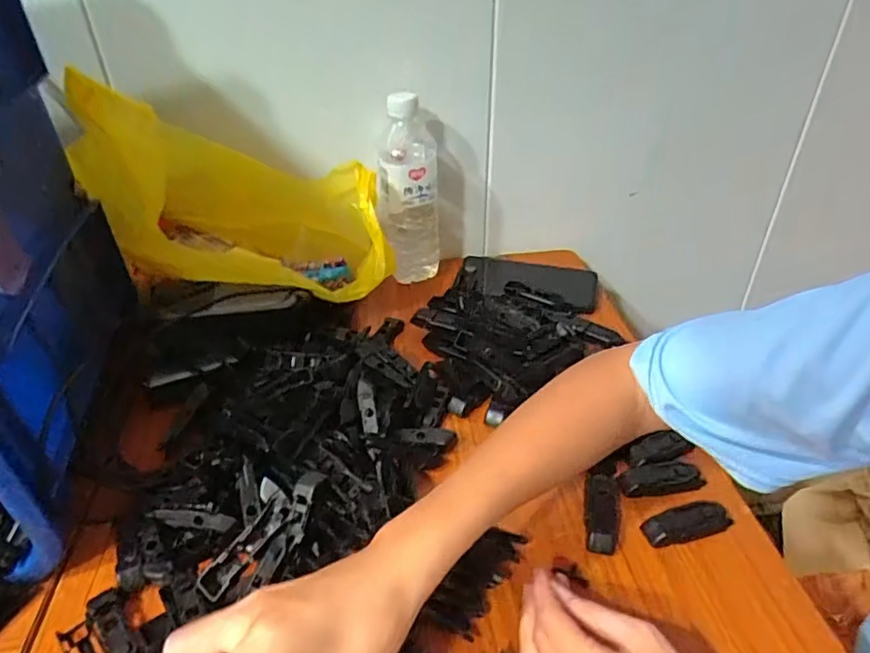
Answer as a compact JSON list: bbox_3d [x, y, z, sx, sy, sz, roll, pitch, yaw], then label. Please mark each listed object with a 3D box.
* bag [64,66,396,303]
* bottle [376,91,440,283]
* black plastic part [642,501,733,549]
[{"bbox_3d":[-0.185,-0.130,0.547,0.268,0.202,0.154,0,37,-1],"label":"bag"},{"bbox_3d":[-0.029,-0.156,0.649,0.072,0.209,0.076,-1,37,-2],"label":"bottle"},{"bbox_3d":[0.184,0.143,0.409,0.064,0.012,0.025,-11,38,-15],"label":"black plastic part"}]

